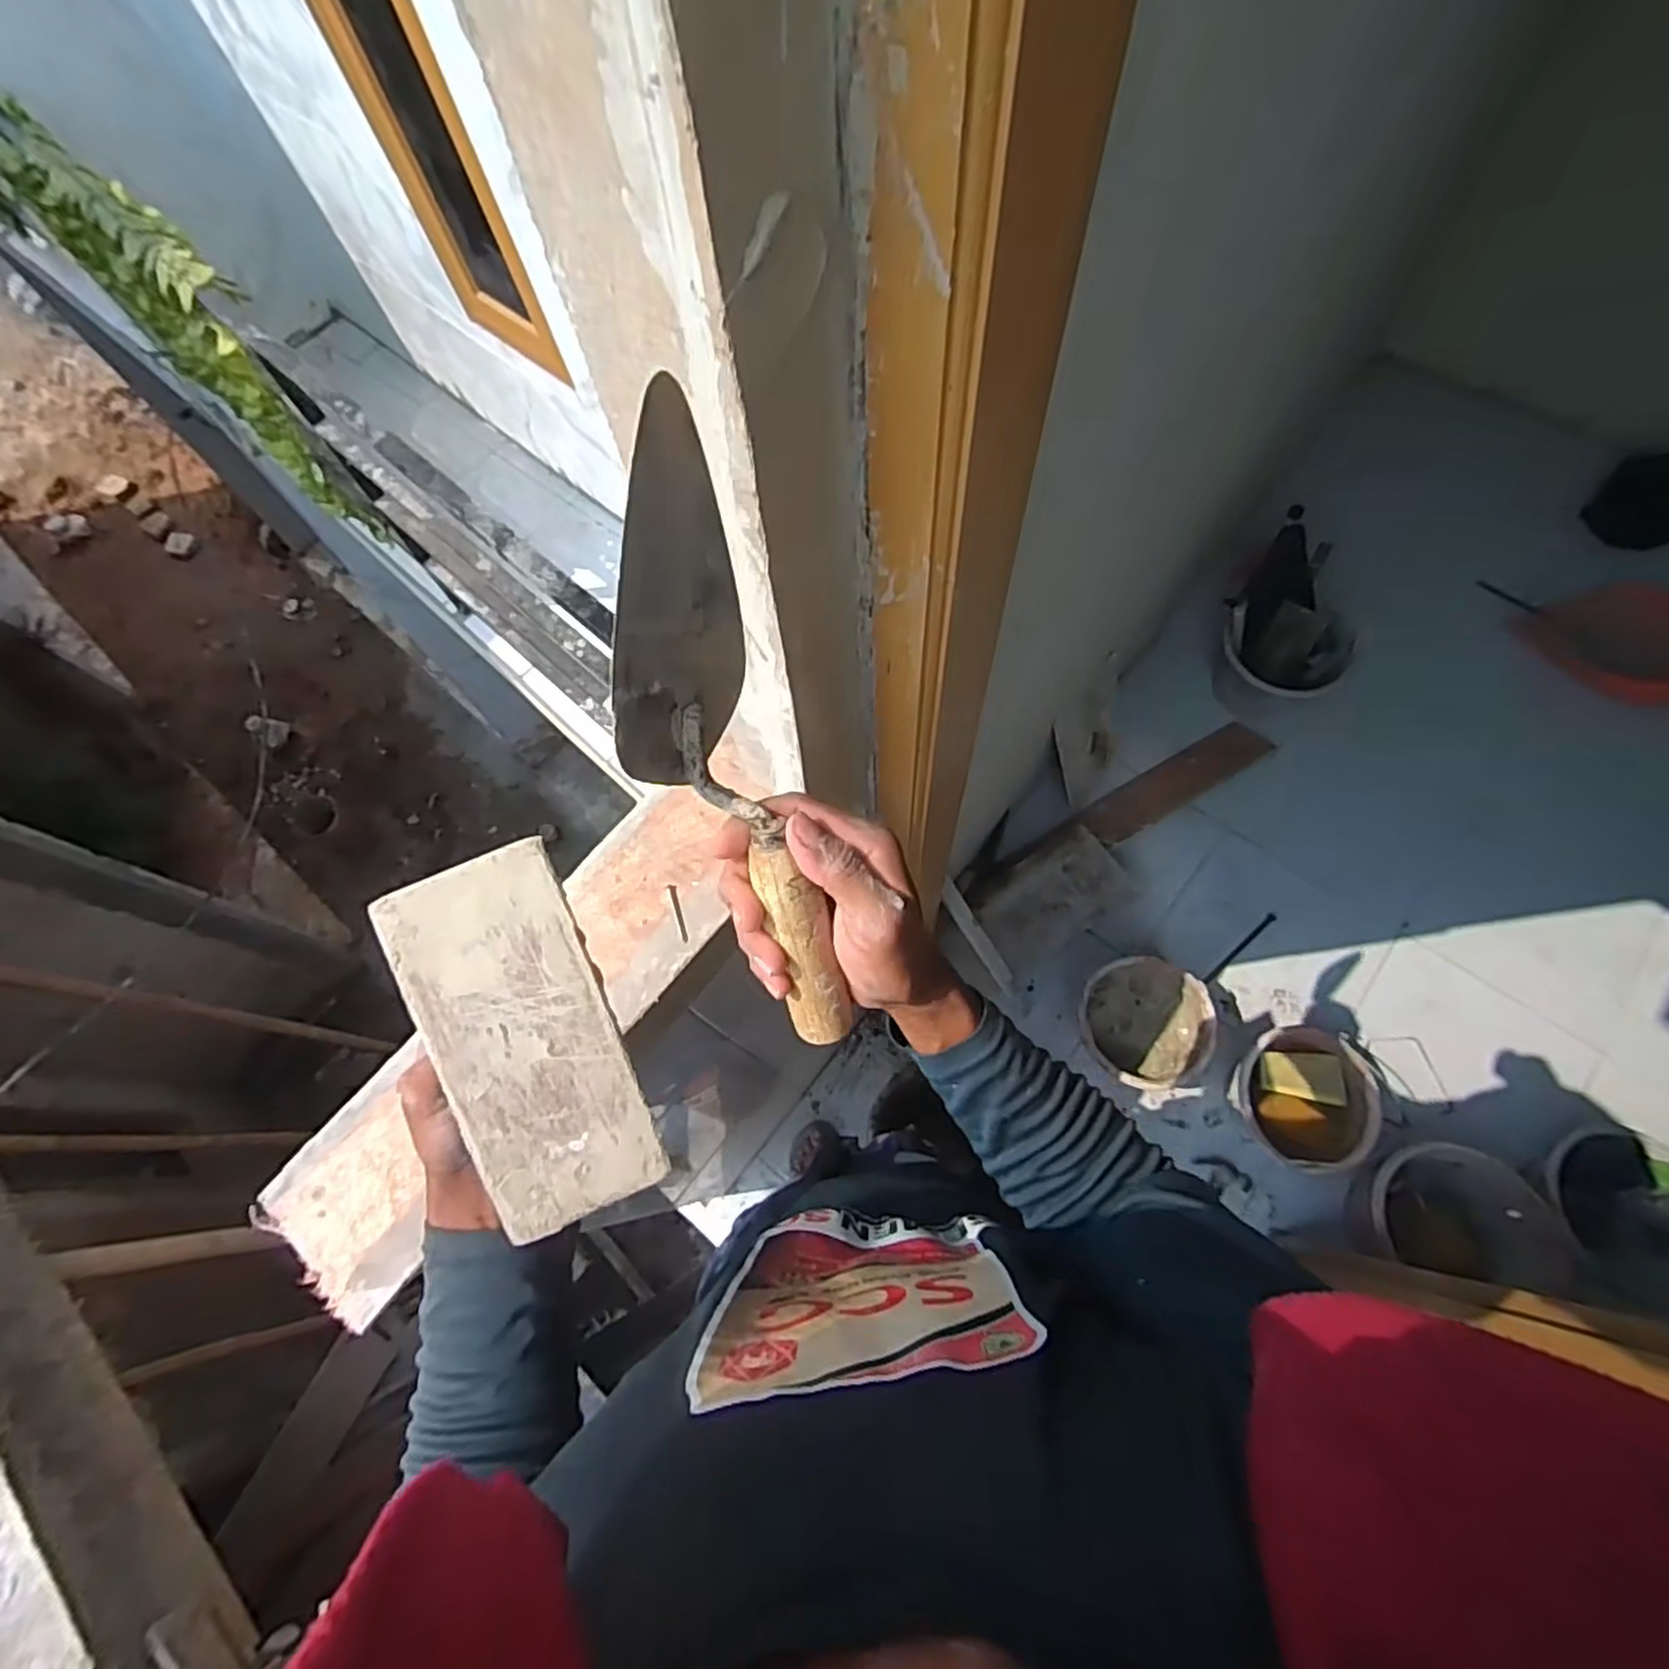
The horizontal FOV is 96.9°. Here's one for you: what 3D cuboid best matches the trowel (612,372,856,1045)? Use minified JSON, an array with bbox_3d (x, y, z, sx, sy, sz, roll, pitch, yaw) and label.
[{"bbox_3d":[-0.050,-0.024,0.340,0.064,0.071,0.296,-18,115,-4],"label":"trowel"}]

